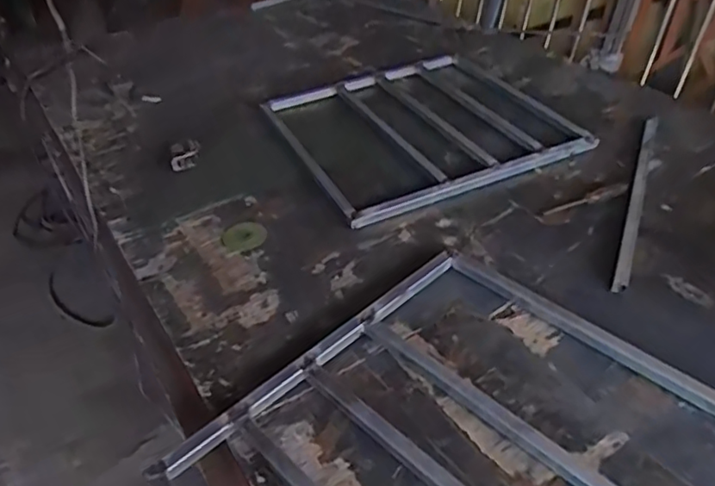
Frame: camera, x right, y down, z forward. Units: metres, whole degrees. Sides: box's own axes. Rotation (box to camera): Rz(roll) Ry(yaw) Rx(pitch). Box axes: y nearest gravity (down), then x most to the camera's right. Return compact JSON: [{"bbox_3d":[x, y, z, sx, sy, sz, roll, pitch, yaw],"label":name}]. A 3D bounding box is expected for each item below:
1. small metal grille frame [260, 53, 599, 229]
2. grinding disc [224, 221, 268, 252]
[{"bbox_3d":[0.116,-0.280,1.314,0.570,0.048,0.582,-20,39,-16],"label":"small metal grille frame"},{"bbox_3d":[-0.202,-0.015,1.056,0.075,0.004,0.088,-18,40,-15],"label":"grinding disc"}]

